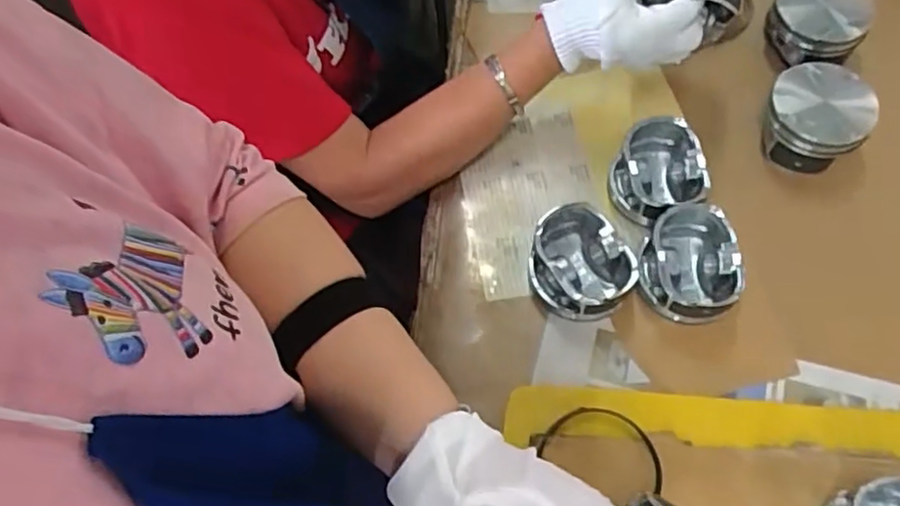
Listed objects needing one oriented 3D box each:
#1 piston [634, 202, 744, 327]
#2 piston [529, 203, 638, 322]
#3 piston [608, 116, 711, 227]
[{"bbox_3d":[0.192,0.012,0.534,0.075,0.048,0.091,-6,63,0],"label":"piston"},{"bbox_3d":[0.106,0.012,0.539,0.075,0.049,0.087,-28,65,-10],"label":"piston"},{"bbox_3d":[0.181,-0.065,0.574,0.075,0.059,0.092,23,67,14],"label":"piston"}]

